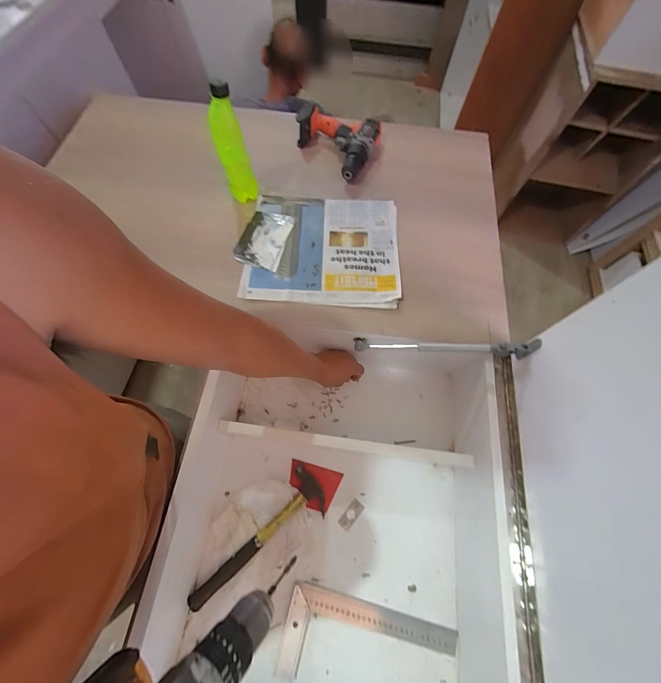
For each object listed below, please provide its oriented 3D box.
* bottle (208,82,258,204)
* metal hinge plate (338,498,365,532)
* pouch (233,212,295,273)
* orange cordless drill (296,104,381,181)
[{"bbox_3d":[-0.193,-0.375,0.580,0.054,0.208,0.064,-17,71,-7],"label":"bottle"},{"bbox_3d":[0.042,0.352,0.602,0.028,0.005,0.057,41,72,14],"label":"metal hinge plate"},{"bbox_3d":[-0.142,-0.217,0.637,0.098,0.013,0.139,15,70,5],"label":"pouch"},{"bbox_3d":[0.021,-0.483,0.712,0.189,0.072,0.137,42,74,13],"label":"orange cordless drill"}]

